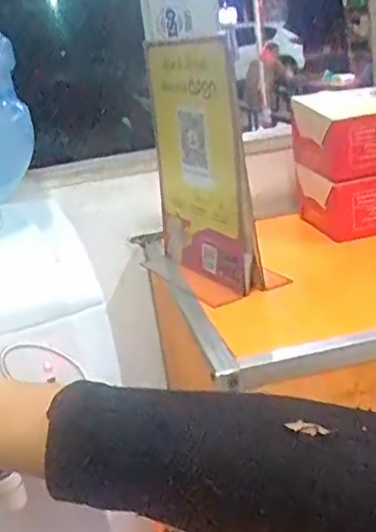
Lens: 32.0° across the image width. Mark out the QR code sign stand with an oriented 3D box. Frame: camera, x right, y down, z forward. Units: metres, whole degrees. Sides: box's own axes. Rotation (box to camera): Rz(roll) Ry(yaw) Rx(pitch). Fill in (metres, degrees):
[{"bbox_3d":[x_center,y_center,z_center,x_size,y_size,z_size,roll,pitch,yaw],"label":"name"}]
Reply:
[{"bbox_3d":[0.007,-0.080,0.564,0.018,0.221,0.134,-18,26,-27],"label":"QR code sign stand"}]

